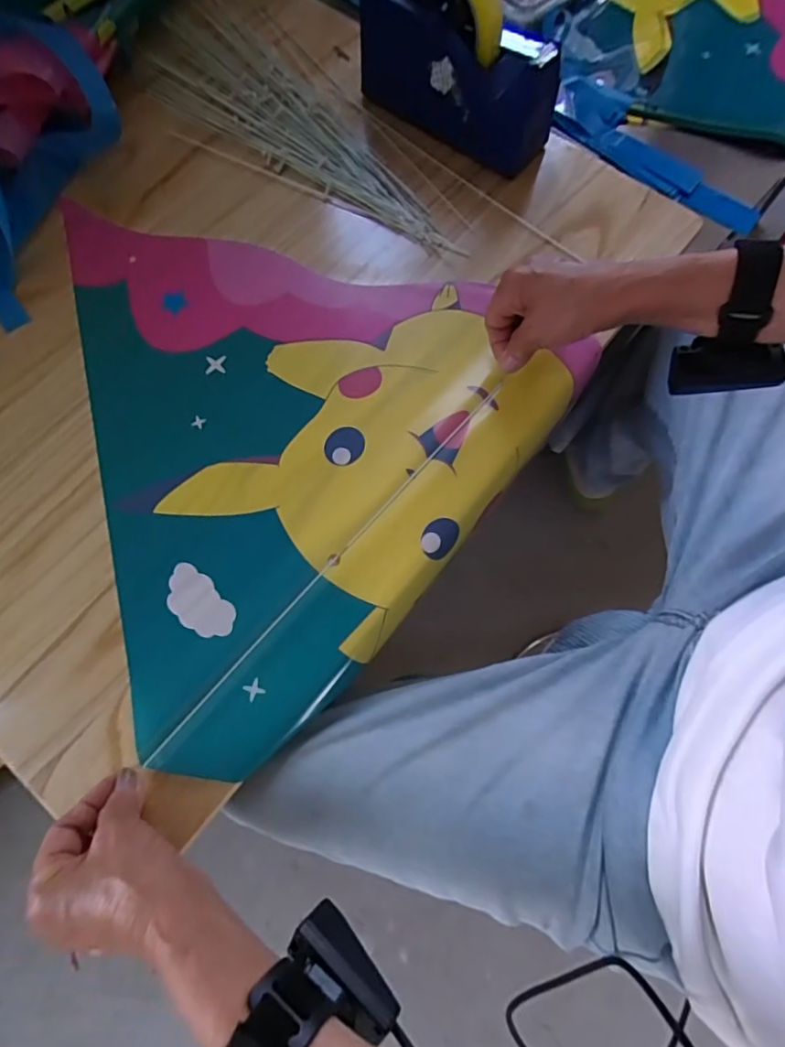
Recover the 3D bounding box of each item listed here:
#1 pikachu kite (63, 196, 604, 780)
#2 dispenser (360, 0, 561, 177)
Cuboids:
[{"bbox_3d":[-0.055,-0.092,0.466,0.405,0.020,0.489,-14,74,-4],"label":"pikachu kite"},{"bbox_3d":[0.062,-0.447,0.499,0.211,0.134,0.053,35,76,9],"label":"dispenser"}]

